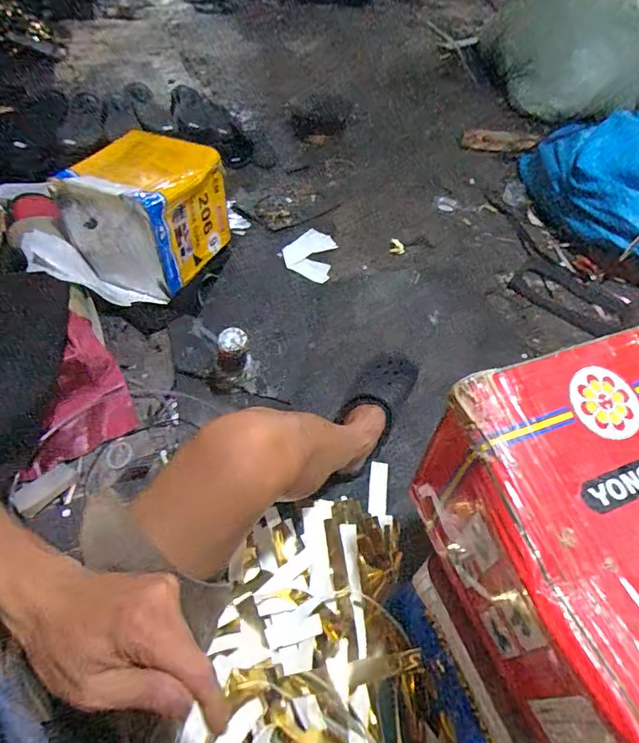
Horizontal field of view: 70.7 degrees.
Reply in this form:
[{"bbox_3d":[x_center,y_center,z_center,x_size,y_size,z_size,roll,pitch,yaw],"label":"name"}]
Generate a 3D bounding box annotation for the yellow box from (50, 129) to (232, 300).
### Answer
[{"bbox_3d":[-0.385,-0.351,1.028,0.234,0.258,0.286,24,55,13],"label":"yellow box"}]

